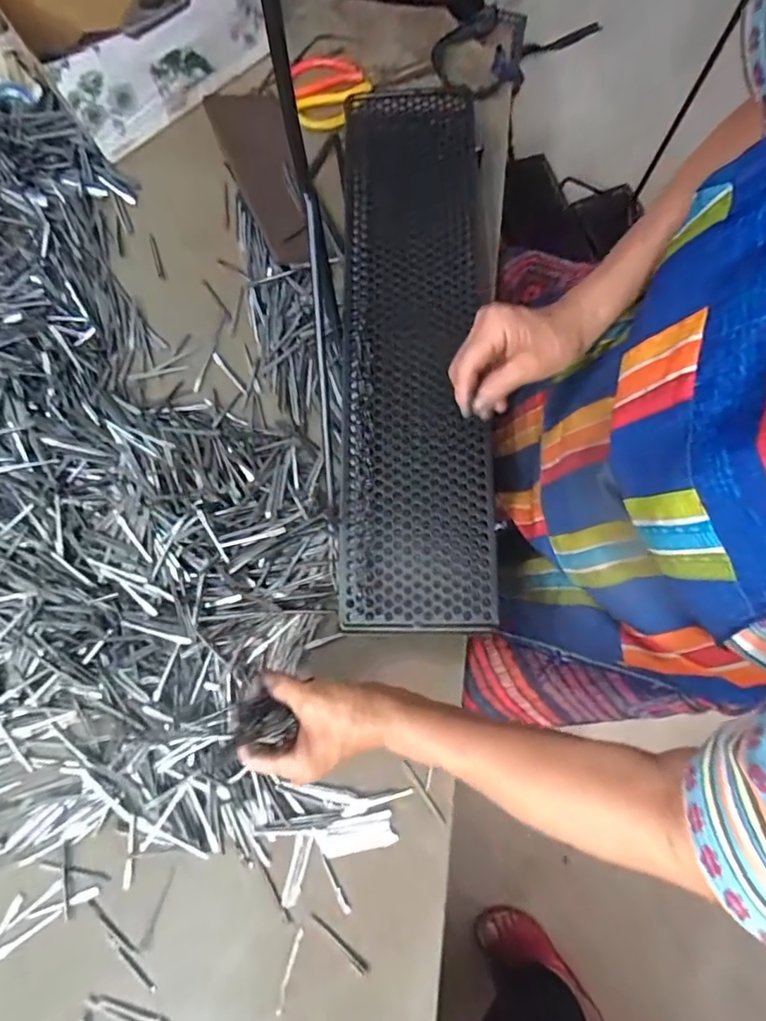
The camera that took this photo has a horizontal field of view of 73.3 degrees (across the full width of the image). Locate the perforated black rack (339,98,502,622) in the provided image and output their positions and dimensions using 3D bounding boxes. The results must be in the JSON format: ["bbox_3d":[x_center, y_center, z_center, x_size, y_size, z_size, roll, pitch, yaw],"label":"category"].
[{"bbox_3d":[0.029,-0.187,0.523,0.145,0.026,0.585,-1,77,1],"label":"perforated black rack"}]

